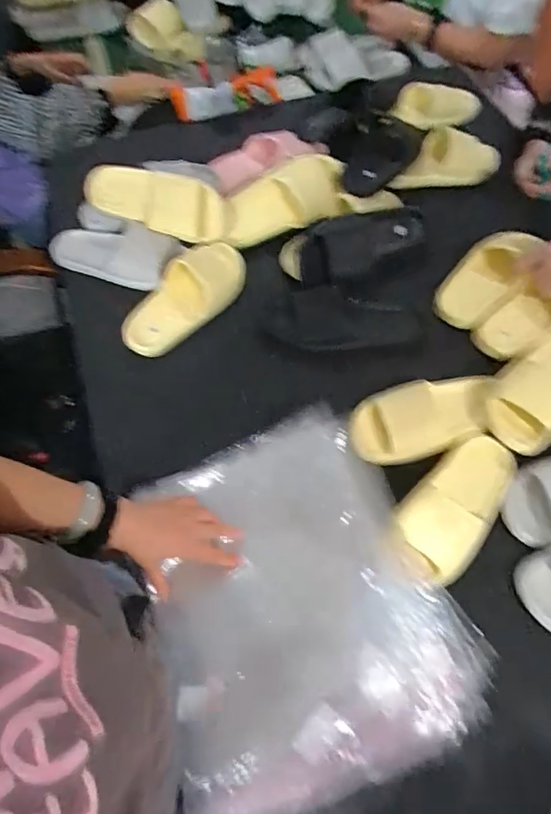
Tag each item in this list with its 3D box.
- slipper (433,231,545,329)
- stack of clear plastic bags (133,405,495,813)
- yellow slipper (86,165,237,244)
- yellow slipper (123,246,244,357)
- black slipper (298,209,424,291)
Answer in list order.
[{"bbox_3d":[0.366,-0.227,0.858,0.105,0.053,0.220,40,70,20],"label":"slipper"},{"bbox_3d":[0.018,0.227,0.622,0.348,0.042,0.427,-20,64,-9],"label":"stack of clear plastic bags"},{"bbox_3d":[-0.208,-0.368,0.913,0.253,0.073,0.099,18,104,5],"label":"yellow slipper"},{"bbox_3d":[-0.155,-0.189,0.849,0.113,0.058,0.249,40,70,20],"label":"yellow slipper"},{"bbox_3d":[0.149,-0.284,0.879,0.242,0.067,0.083,-21,64,-9],"label":"black slipper"}]

